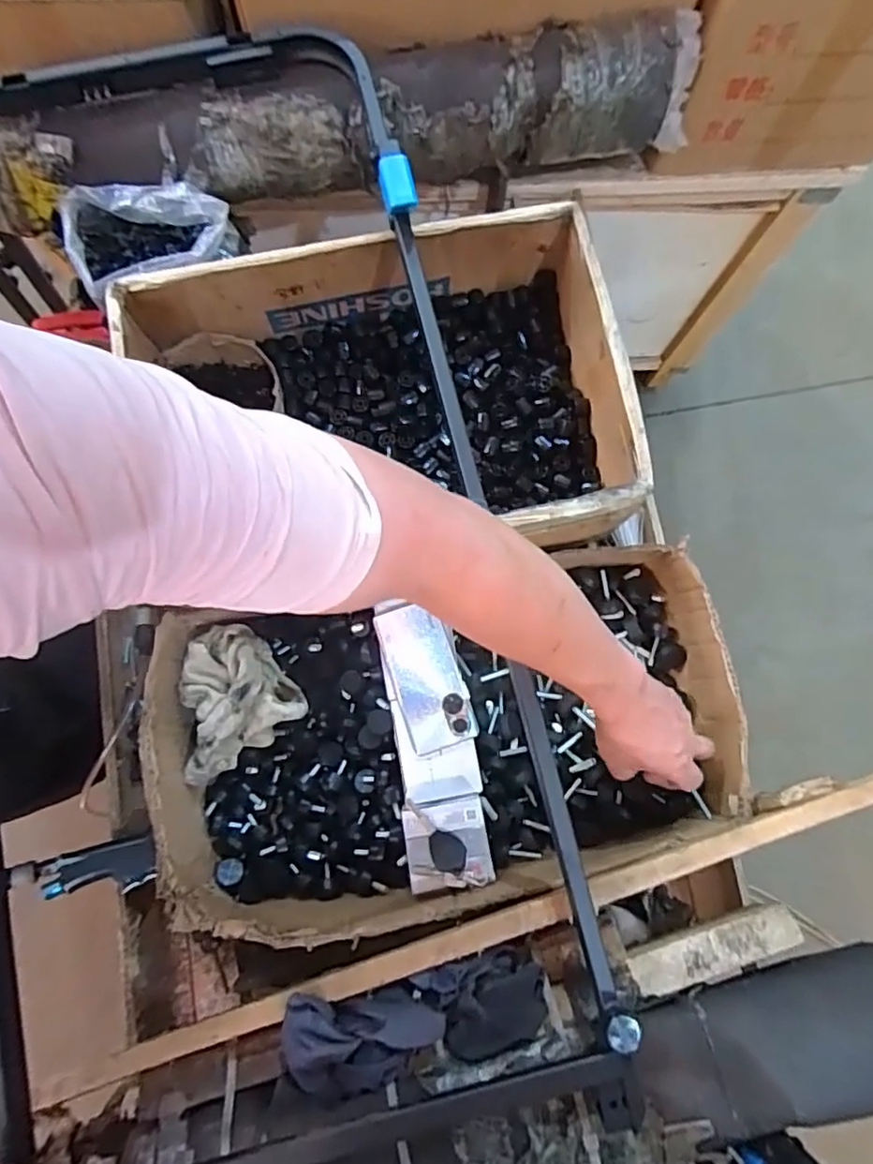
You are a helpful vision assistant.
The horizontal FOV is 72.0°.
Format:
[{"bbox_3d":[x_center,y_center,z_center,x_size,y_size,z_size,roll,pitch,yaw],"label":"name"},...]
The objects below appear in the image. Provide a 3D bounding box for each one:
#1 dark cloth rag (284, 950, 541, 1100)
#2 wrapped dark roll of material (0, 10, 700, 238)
[{"bbox_3d":[-0.017,0.379,0.516,0.227,0.050,0.085,-9,79,-3],"label":"dark cloth rag"},{"bbox_3d":[-0.114,-0.532,0.704,0.851,0.121,0.117,-12,79,-3],"label":"wrapped dark roll of material"}]

